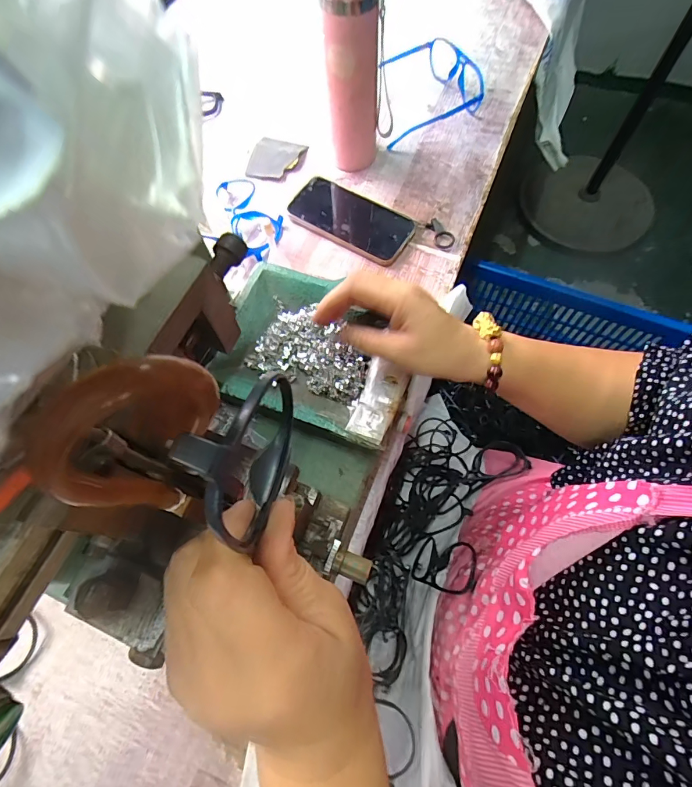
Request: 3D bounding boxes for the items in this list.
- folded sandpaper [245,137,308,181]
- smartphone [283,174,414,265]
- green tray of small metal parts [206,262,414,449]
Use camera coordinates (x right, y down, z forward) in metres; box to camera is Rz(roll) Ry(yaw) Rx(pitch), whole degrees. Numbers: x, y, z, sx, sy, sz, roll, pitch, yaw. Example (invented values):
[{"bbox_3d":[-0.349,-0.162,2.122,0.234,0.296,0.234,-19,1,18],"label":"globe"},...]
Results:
[{"bbox_3d":[-0.097,-0.332,0.584,0.067,0.013,0.079,12,69,7],"label":"folded sandpaper"},{"bbox_3d":[0.009,-0.225,0.532,0.157,0.011,0.085,30,72,13],"label":"smartphone"},{"bbox_3d":[-0.028,-0.042,0.396,0.181,0.023,0.142,20,70,10],"label":"green tray of small metal parts"}]

